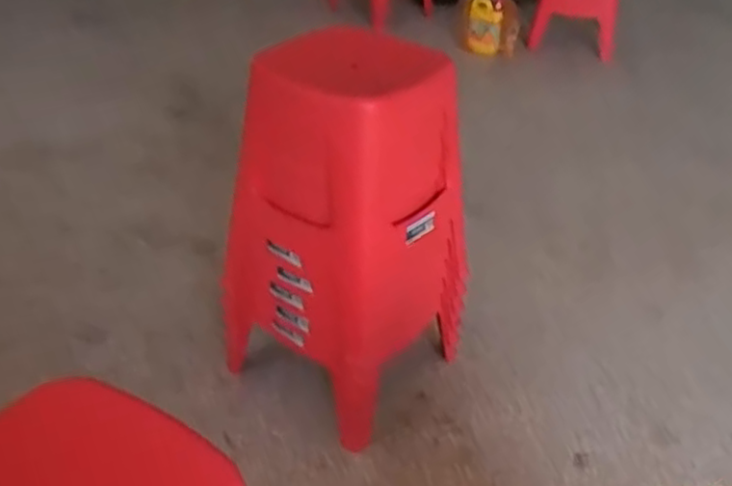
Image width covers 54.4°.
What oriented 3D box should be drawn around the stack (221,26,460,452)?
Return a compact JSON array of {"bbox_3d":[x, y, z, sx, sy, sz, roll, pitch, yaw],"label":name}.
[{"bbox_3d":[-0.038,-0.023,1.298,0.318,0.626,0.316,26,42,29],"label":"stack"}]

